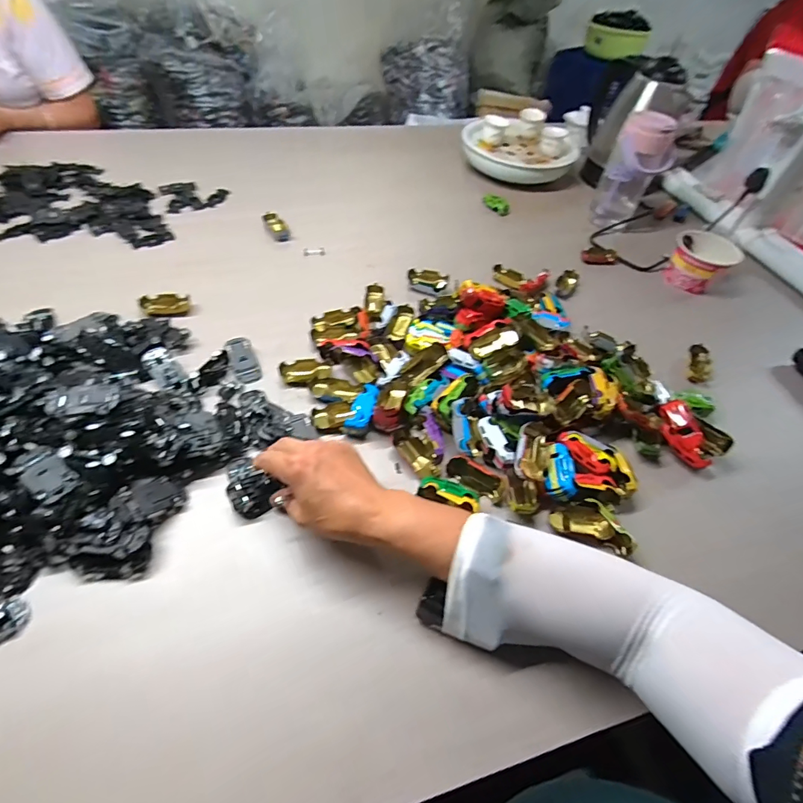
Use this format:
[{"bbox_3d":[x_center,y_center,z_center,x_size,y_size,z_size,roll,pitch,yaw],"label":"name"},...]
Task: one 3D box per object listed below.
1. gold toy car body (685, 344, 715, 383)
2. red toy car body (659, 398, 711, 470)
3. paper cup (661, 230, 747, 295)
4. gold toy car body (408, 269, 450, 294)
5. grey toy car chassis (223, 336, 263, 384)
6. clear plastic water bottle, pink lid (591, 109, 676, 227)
[{"bbox_3d":[0.420,-0.052,0.604,0.028,0.026,0.058,17,53,7],"label":"gold toy car body"},{"bbox_3d":[0.338,0.037,0.509,0.043,0.029,0.083,-8,69,-12],"label":"red toy car body"},{"bbox_3d":[0.497,-0.233,0.723,0.085,0.083,0.097,-33,63,-26],"label":"paper cup"},{"bbox_3d":[0.040,-0.189,0.671,0.064,0.022,0.033,24,55,12],"label":"gold toy car body"},{"bbox_3d":[-0.199,-0.054,0.545,0.031,0.009,0.072,-21,58,-20],"label":"grey toy car chassis"},{"bbox_3d":[0.416,-0.411,0.782,0.097,0.178,0.082,30,56,16],"label":"clear plastic water bottle, pink lid"}]

